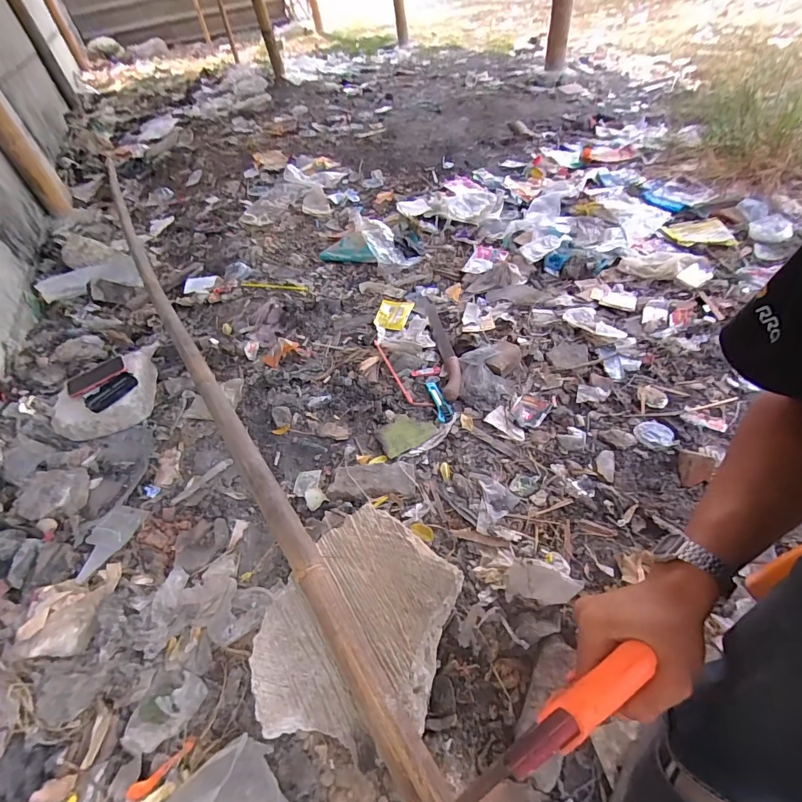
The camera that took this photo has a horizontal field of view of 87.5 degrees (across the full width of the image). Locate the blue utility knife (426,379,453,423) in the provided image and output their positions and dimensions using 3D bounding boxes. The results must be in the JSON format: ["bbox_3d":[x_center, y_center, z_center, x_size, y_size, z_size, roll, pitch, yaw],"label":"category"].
[{"bbox_3d":[0.088,-0.004,0.947,0.035,0.020,0.142,-10,50,-5],"label":"blue utility knife"}]

